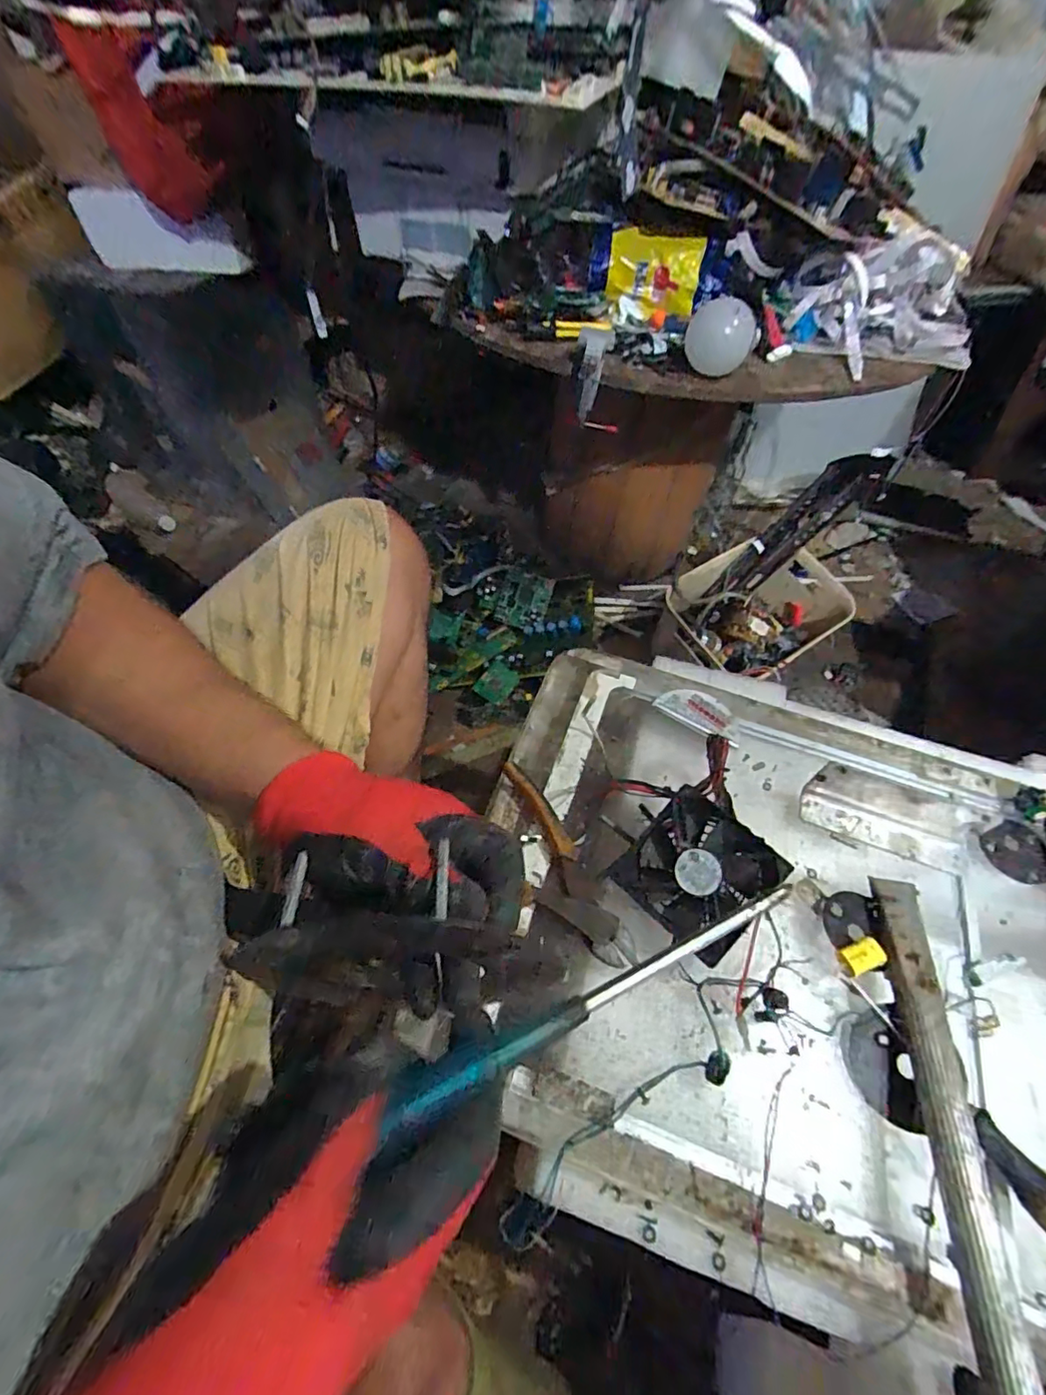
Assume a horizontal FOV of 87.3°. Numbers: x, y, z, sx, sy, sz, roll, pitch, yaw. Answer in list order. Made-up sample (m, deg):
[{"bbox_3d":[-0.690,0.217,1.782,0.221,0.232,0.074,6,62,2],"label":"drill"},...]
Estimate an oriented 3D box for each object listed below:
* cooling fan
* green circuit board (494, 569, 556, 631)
[{"bbox_3d":[0.129,0.130,0.407,0.095,0.021,0.095,41,91,21],"label":"cooling fan"},{"bbox_3d":[0.001,-0.165,0.938,0.083,0.014,0.094,17,90,4],"label":"green circuit board"}]

